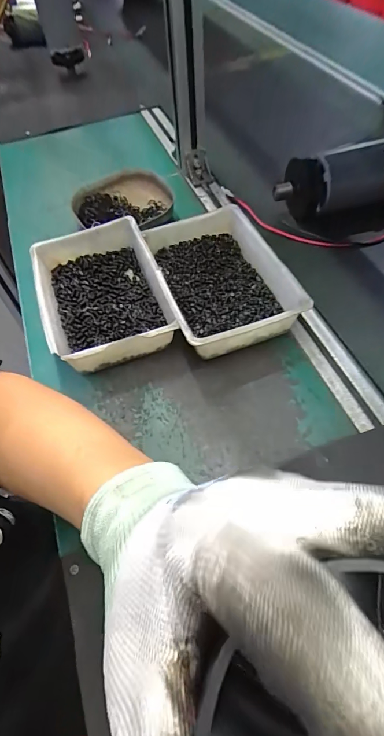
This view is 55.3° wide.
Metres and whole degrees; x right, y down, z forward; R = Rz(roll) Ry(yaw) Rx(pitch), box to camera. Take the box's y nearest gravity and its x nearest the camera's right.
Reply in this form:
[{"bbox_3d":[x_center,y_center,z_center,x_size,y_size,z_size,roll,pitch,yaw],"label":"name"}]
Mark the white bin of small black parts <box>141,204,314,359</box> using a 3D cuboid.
[{"bbox_3d":[0.037,-0.107,0.447,0.146,0.051,0.204,-19,57,-9],"label":"white bin of small black parts"}]

